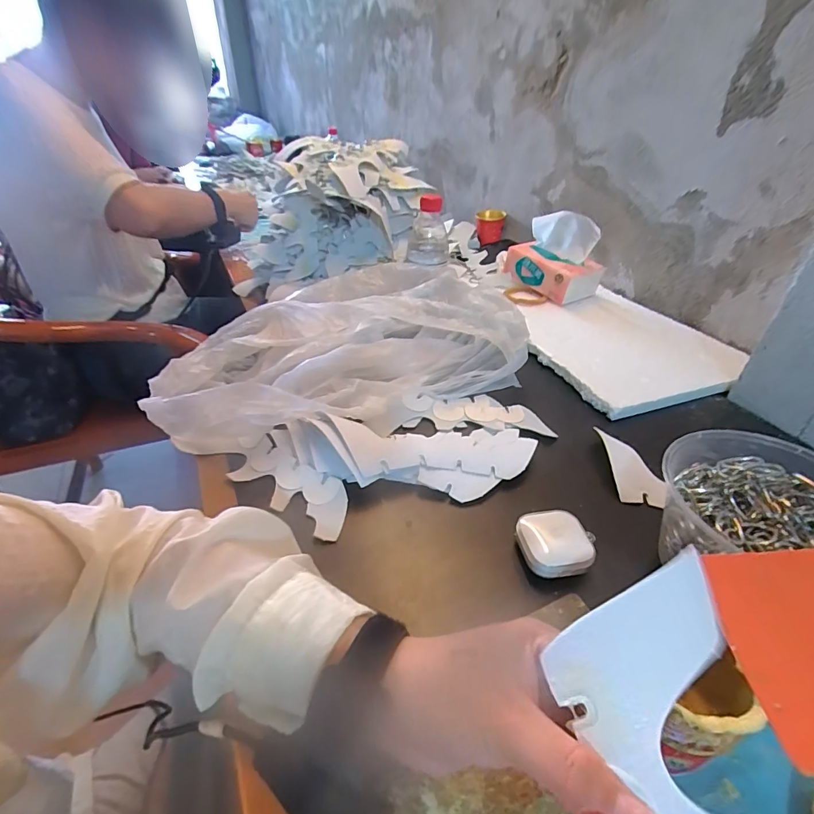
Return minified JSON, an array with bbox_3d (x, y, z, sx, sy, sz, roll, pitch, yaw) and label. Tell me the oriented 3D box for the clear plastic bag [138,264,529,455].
[{"bbox_3d":[-0.087,-0.078,0.531,0.414,0.082,0.259,-16,40,-23],"label":"clear plastic bag"}]

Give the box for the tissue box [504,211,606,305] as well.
[{"bbox_3d":[0.249,-0.250,0.734,0.096,0.121,0.139,-22,43,-29],"label":"tissue box"}]

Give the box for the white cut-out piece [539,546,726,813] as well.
[{"bbox_3d":[0.104,0.111,0.162,0.078,0.015,0.084,-23,56,-8],"label":"white cut-out piece"}]

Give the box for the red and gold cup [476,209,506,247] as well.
[{"bbox_3d":[0.182,-0.396,0.961,0.059,0.061,0.055,6,37,6],"label":"red and gold cup"}]

